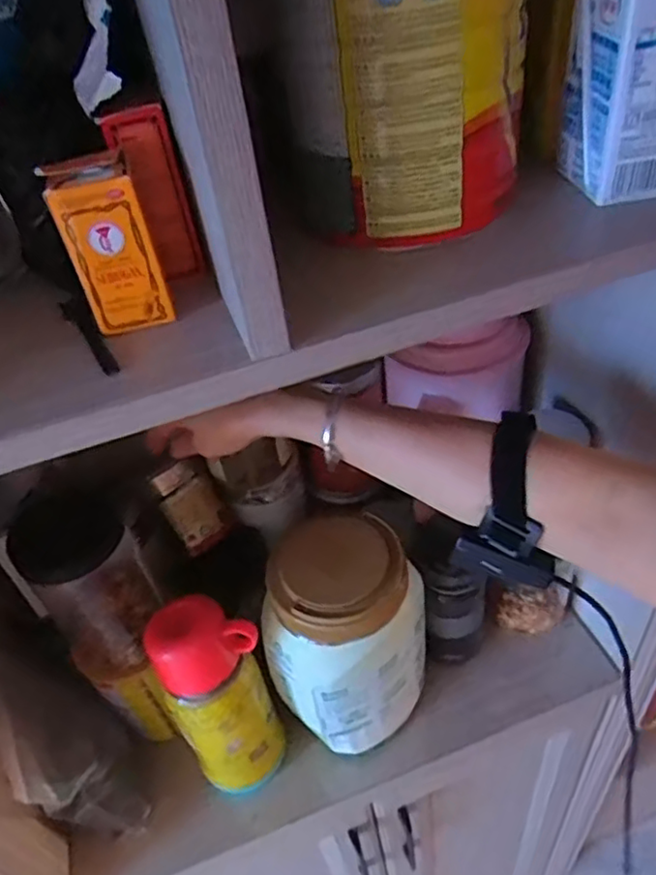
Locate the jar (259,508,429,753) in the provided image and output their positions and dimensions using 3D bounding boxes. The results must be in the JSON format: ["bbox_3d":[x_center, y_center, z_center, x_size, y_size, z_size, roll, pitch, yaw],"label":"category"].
[{"bbox_3d":[0.018,0.171,0.543,0.104,0.221,0.128,26,53,32],"label":"jar"}]

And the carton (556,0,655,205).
[{"bbox_3d":[0.157,-0.188,0.331,0.045,0.104,0.064,-8,42,1],"label":"carton"}]

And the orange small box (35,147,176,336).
[{"bbox_3d":[-0.098,-0.085,0.289,0.034,0.075,0.021,-25,48,-18],"label":"orange small box"}]

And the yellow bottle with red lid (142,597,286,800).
[{"bbox_3d":[-0.085,0.213,0.522,0.075,0.205,0.069,-5,42,4],"label":"yellow bottle with red lid"}]

